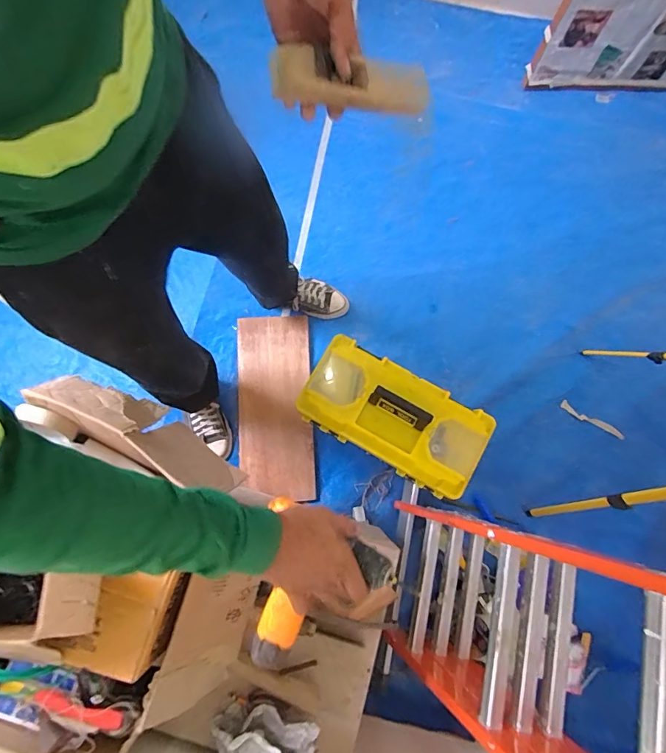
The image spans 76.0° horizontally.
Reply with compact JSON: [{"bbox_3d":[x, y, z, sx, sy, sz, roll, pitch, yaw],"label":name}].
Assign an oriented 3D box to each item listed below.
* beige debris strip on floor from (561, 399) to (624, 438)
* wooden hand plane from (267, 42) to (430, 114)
[{"bbox_3d":[0.754,0.126,1.245,0.179,0.013,0.027,32,75,21],"label":"beige debris strip on floor"},{"bbox_3d":[0.020,-0.326,0.467,0.174,0.042,0.053,-3,73,-16],"label":"wooden hand plane"}]

